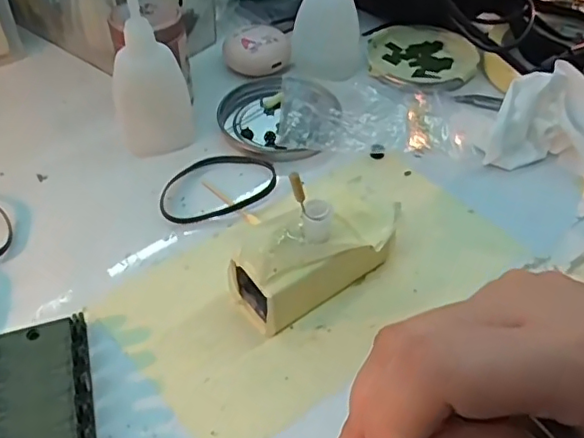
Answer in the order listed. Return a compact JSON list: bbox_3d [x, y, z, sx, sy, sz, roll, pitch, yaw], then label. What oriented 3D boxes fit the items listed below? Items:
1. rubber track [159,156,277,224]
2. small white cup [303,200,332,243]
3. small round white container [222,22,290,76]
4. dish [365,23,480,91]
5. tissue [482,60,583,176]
[{"bbox_3d":[-0.043,-0.020,0.339,0.070,0.004,0.045,-15,48,-14],"label":"rubber track"},{"bbox_3d":[0.011,0.001,0.266,0.013,0.019,0.012,0,46,0],"label":"small white cup"},{"bbox_3d":[-0.025,-0.122,0.418,0.047,0.024,0.030,-3,46,-3],"label":"small round white container"},{"bbox_3d":[0.095,-0.119,0.432,0.078,0.017,0.081,0,46,0],"label":"dish"},{"bbox_3d":[0.153,-0.056,0.346,0.066,0.045,0.047,19,49,18],"label":"tissue"}]

